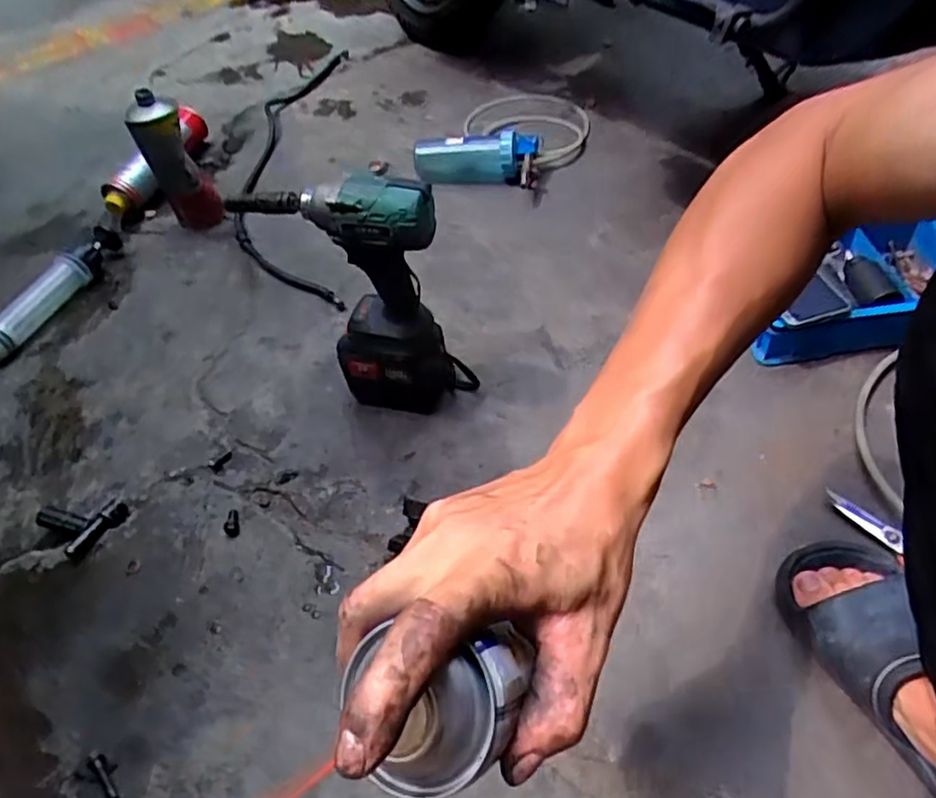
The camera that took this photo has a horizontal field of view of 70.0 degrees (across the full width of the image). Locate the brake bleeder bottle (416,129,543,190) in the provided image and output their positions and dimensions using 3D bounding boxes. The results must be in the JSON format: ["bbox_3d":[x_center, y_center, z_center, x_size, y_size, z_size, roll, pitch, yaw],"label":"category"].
[{"bbox_3d":[0.013,-0.394,1.101,0.211,0.080,0.086,12,53,14],"label":"brake bleeder bottle"}]

